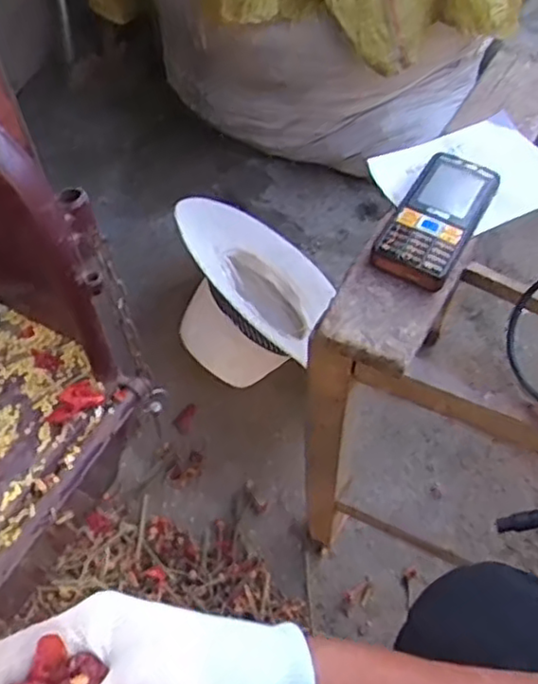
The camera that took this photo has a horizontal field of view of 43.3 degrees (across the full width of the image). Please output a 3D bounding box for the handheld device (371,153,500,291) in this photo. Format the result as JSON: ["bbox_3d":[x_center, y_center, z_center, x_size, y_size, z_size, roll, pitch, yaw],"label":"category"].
[{"bbox_3d":[0.127,-0.095,0.515,0.060,0.025,0.117,24,59,17],"label":"handheld device"}]

